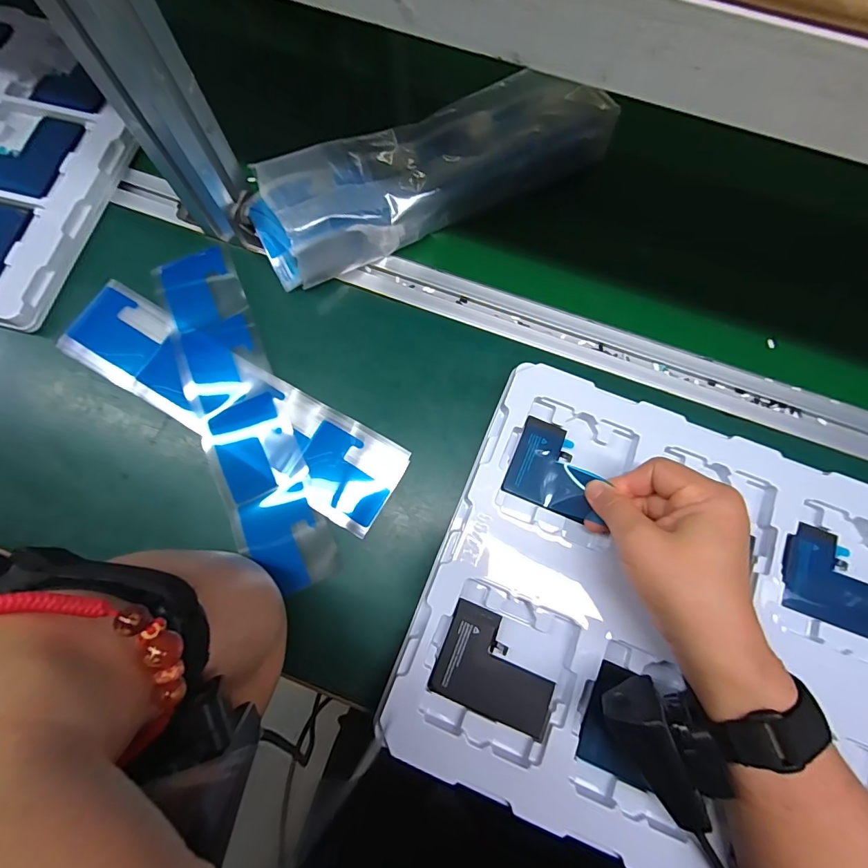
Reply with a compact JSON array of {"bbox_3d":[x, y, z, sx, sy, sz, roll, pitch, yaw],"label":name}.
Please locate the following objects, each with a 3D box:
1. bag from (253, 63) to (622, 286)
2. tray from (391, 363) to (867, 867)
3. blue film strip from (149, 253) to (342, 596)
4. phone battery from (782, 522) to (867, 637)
[{"bbox_3d":[0.000,-0.228,0.364,0.317,0.050,0.097,-24,75,-7],"label":"bag"},{"bbox_3d":[0.163,0.129,0.294,0.305,0.039,0.272,21,79,4],"label":"tray"},{"bbox_3d":[-0.154,-0.022,0.336,0.063,0.009,0.289,-23,78,-5],"label":"blue film strip"},{"bbox_3d":[0.281,0.101,0.293,0.080,0.008,0.060,20,75,5],"label":"phone battery"}]

